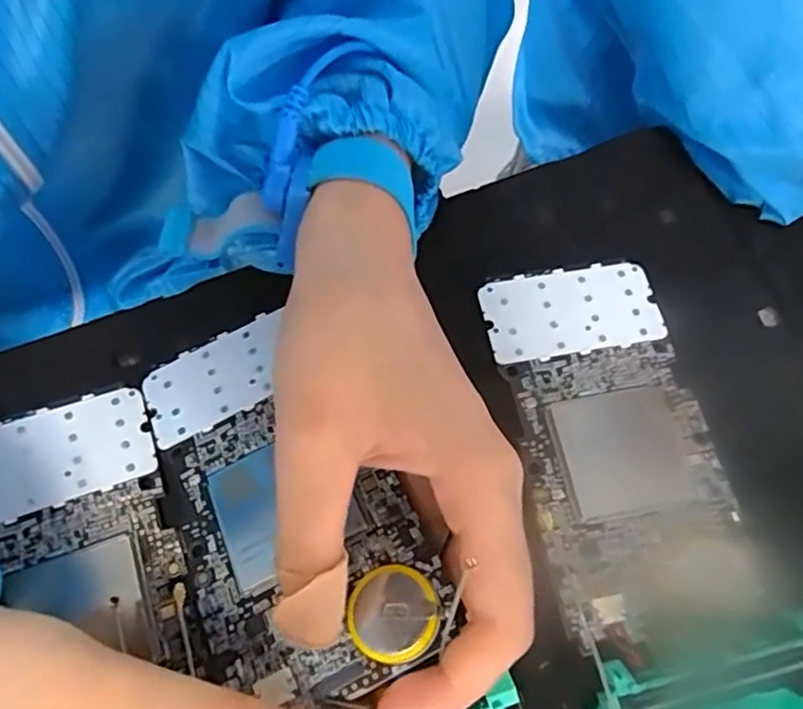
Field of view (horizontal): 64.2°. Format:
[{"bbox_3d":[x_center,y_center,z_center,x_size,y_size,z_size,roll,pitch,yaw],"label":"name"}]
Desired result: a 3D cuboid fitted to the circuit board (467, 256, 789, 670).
[{"bbox_3d":[0.072,0.028,0.217,0.065,0.004,0.131,-9,66,-6],"label":"circuit board"}]

